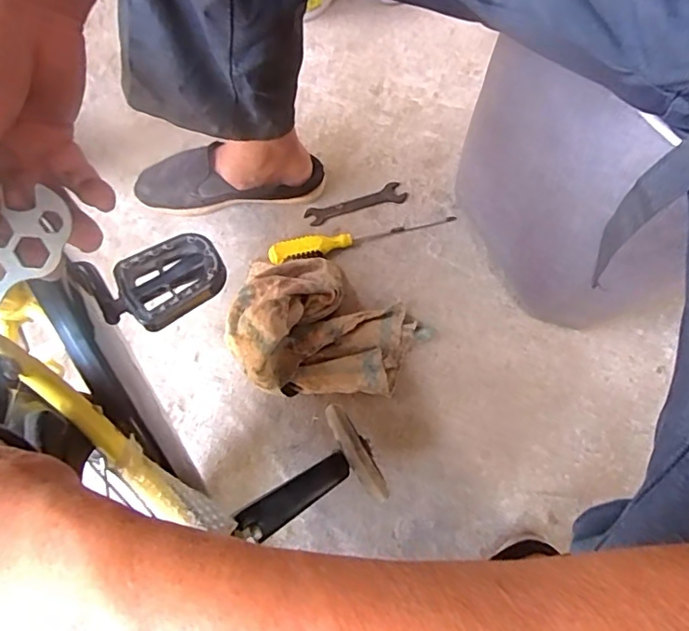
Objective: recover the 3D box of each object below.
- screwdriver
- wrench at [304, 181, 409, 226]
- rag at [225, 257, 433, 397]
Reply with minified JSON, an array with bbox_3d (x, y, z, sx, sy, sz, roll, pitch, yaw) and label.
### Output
[{"bbox_3d":[0.025,-0.103,0.693,0.250,0.025,0.029,-12,68,-4],"label":"screwdriver"},{"bbox_3d":[0.016,-0.153,0.724,0.140,0.004,0.034,-20,69,-7],"label":"wrench"},{"bbox_3d":[-0.025,0.000,0.622,0.233,0.082,0.184,0,68,1],"label":"rag"}]

